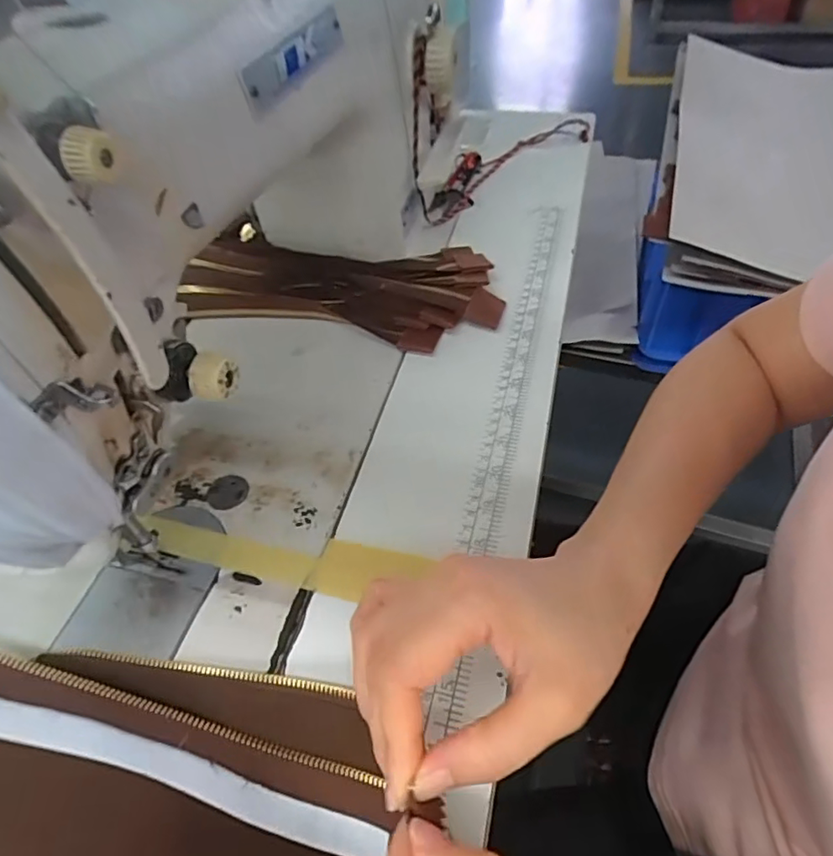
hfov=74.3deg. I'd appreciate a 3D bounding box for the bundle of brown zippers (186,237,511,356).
[{"bbox_3d":[-0.051,-0.120,0.428,0.237,0.039,0.124,10,52,13],"label":"bundle of brown zippers"}]

